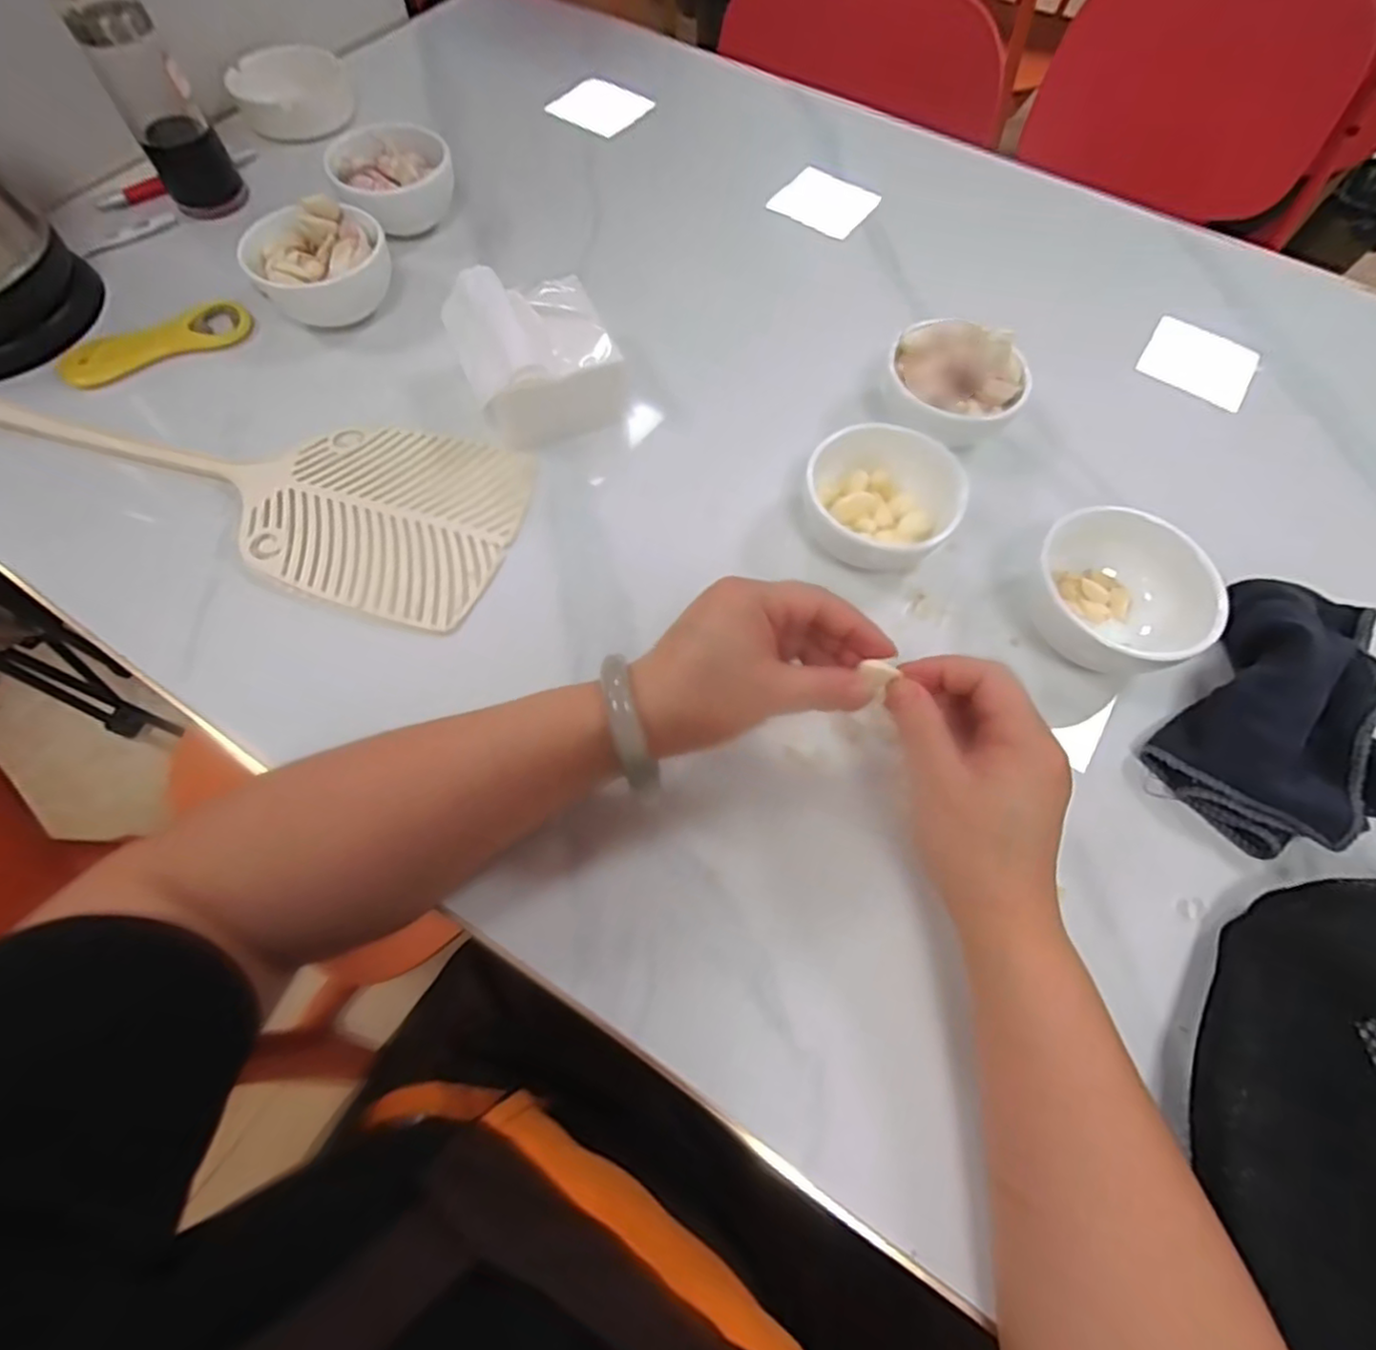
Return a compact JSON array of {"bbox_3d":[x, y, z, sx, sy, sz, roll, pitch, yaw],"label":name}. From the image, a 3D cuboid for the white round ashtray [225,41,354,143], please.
[{"bbox_3d":[-0.376,-0.554,0.602,0.100,0.031,0.108,1,65,-1],"label":"white round ashtray"}]

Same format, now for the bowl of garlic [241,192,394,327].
[{"bbox_3d":[-0.273,-0.304,0.475,0.094,0.065,0.100,-26,69,-13],"label":"bowl of garlic"}]

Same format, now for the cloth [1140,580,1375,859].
[{"bbox_3d":[0.331,0.019,0.339,0.103,0.046,0.157,35,69,13],"label":"cloth"}]

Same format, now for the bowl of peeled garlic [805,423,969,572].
[{"bbox_3d":[0.122,-0.113,0.394,0.096,0.049,0.094,1,65,-1],"label":"bowl of peeled garlic"}]

